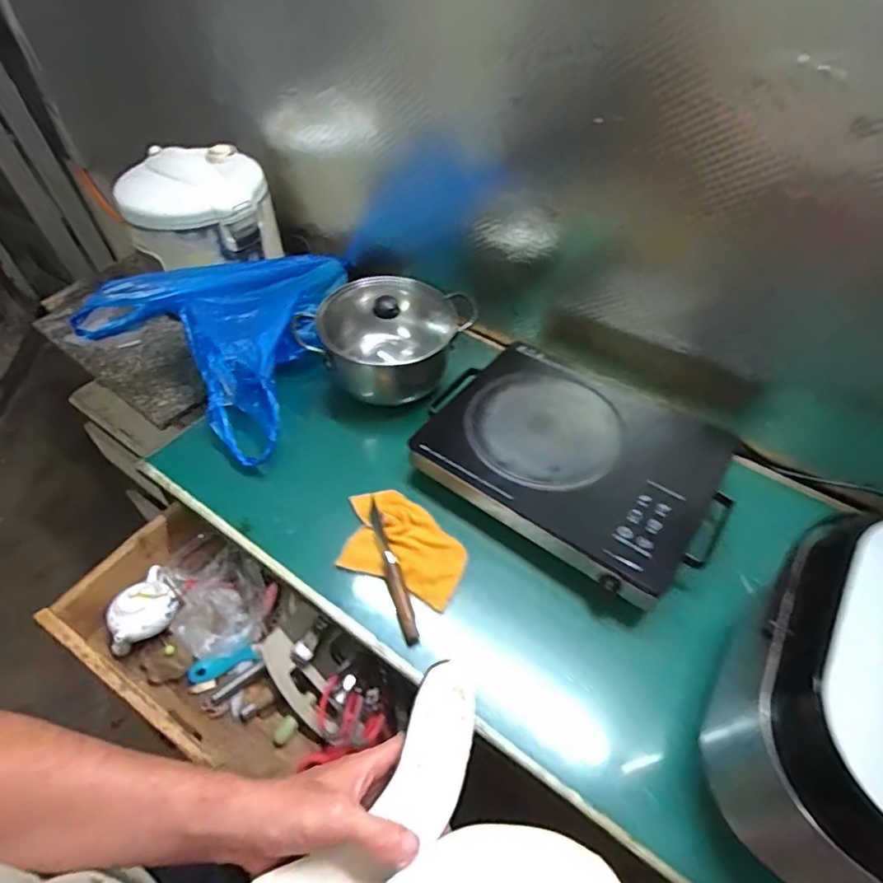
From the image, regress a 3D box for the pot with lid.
[{"bbox_3d":[-0.089,-0.169,0.870,0.250,0.129,0.176,-1,51,-4],"label":"pot with lid"}]

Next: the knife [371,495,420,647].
[{"bbox_3d":[-0.064,0.163,0.674,0.021,0.017,0.195,-14,53,-14],"label":"knife"}]

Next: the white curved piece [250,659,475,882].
[{"bbox_3d":[-0.043,0.275,0.394,0.075,0.035,0.216,39,66,25],"label":"white curved piece"}]

